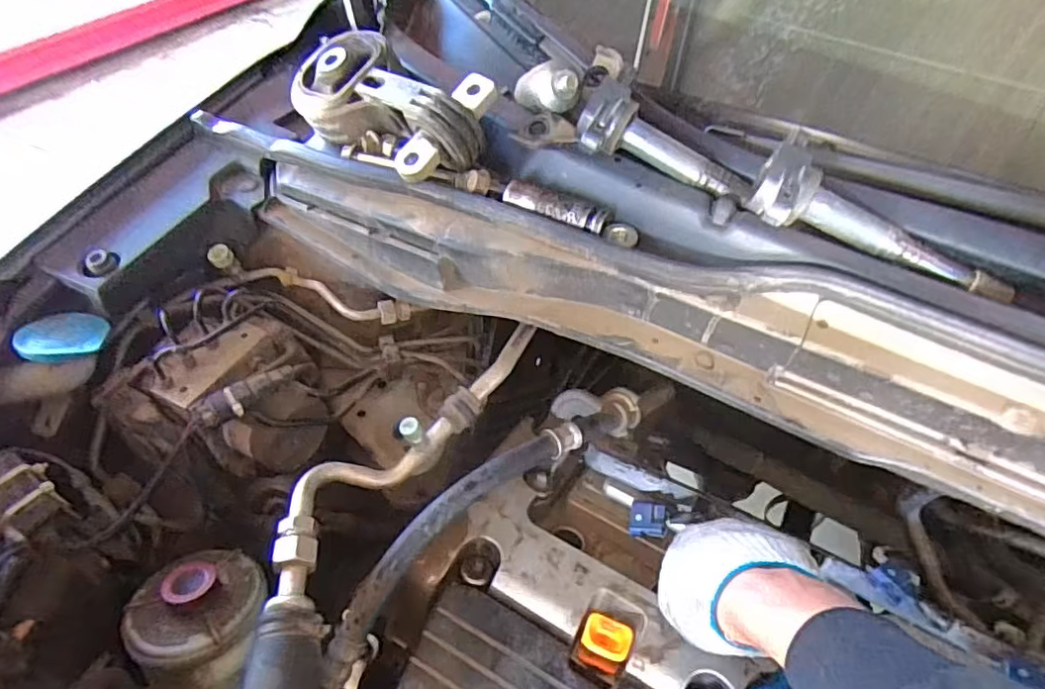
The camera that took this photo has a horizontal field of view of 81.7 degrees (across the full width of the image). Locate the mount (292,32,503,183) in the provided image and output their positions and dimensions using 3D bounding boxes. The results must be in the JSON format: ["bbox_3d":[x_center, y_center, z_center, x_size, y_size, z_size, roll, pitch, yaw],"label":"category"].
[{"bbox_3d":[-0.109,-0.193,0.502,0.199,0.073,0.090,37,56,26],"label":"mount"}]

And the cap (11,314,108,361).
[{"bbox_3d":[-0.350,-0.005,0.461,0.059,0.015,0.059,9,31,-5],"label":"cap"}]

